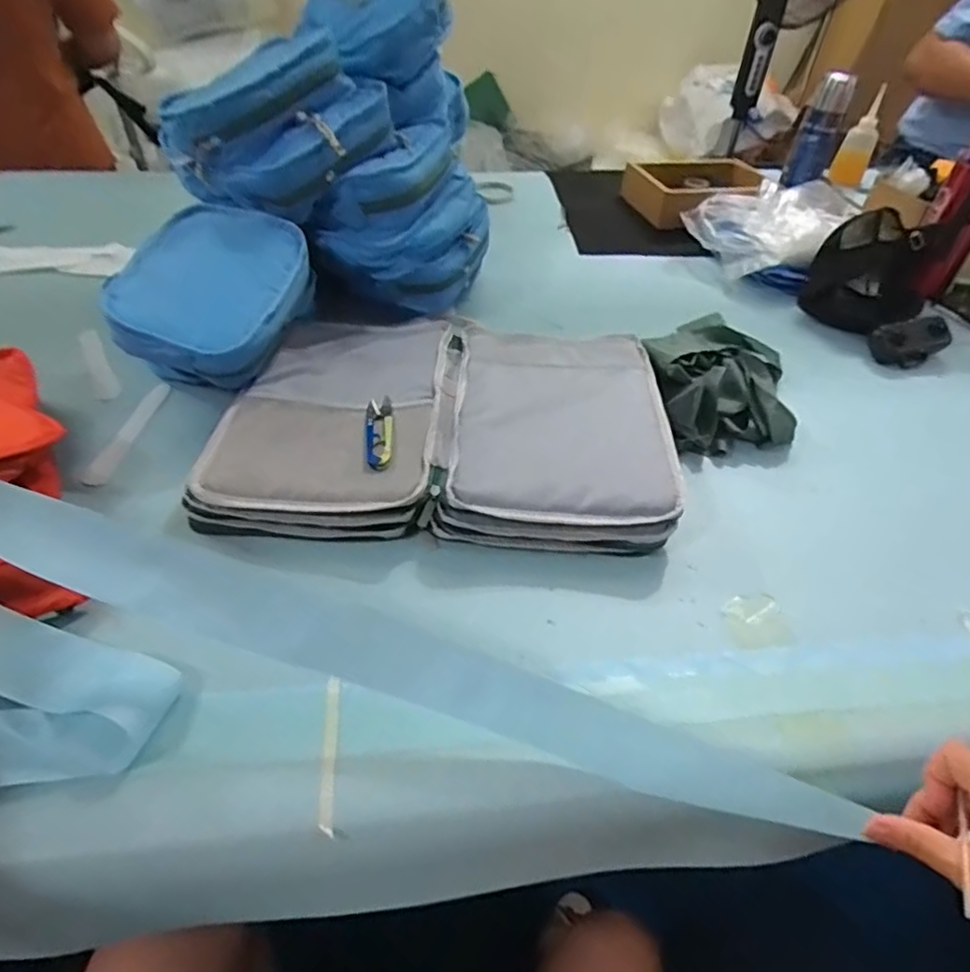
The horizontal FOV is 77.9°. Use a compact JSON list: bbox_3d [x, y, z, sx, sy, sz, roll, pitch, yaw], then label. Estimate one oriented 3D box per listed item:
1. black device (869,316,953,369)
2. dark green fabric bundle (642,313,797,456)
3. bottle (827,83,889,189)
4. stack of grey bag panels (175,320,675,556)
[{"bbox_3d":[0.584,-0.198,0.826,0.097,0.049,0.051,-7,47,-10],"label":"black device"},{"bbox_3d":[0.294,-0.139,0.740,0.189,0.062,0.238,1,46,-2],"label":"dark green fabric bundle"},{"bbox_3d":[0.762,-0.701,1.216,0.064,0.159,0.058,24,50,19],"label":"bottle"},{"bbox_3d":[-0.039,-0.073,0.668,0.457,0.063,0.329,3,46,-1],"label":"stack of grey bag panels"}]

